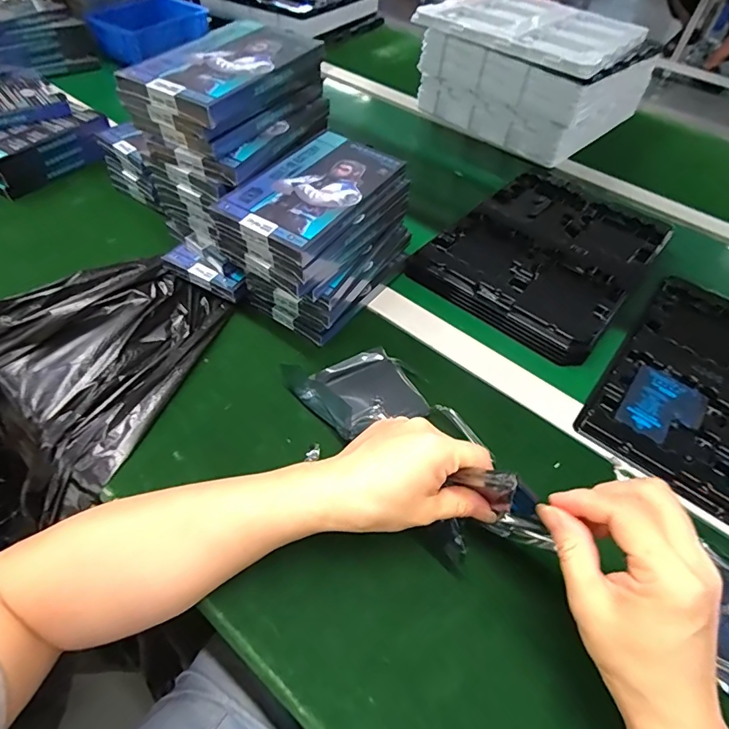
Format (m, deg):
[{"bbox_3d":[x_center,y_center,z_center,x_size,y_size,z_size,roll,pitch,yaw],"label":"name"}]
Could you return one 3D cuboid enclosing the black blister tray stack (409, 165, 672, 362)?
[{"bbox_3d":[0.222,-0.139,0.564,0.218,0.035,0.317,37,57,23],"label":"black blister tray stack"}]

